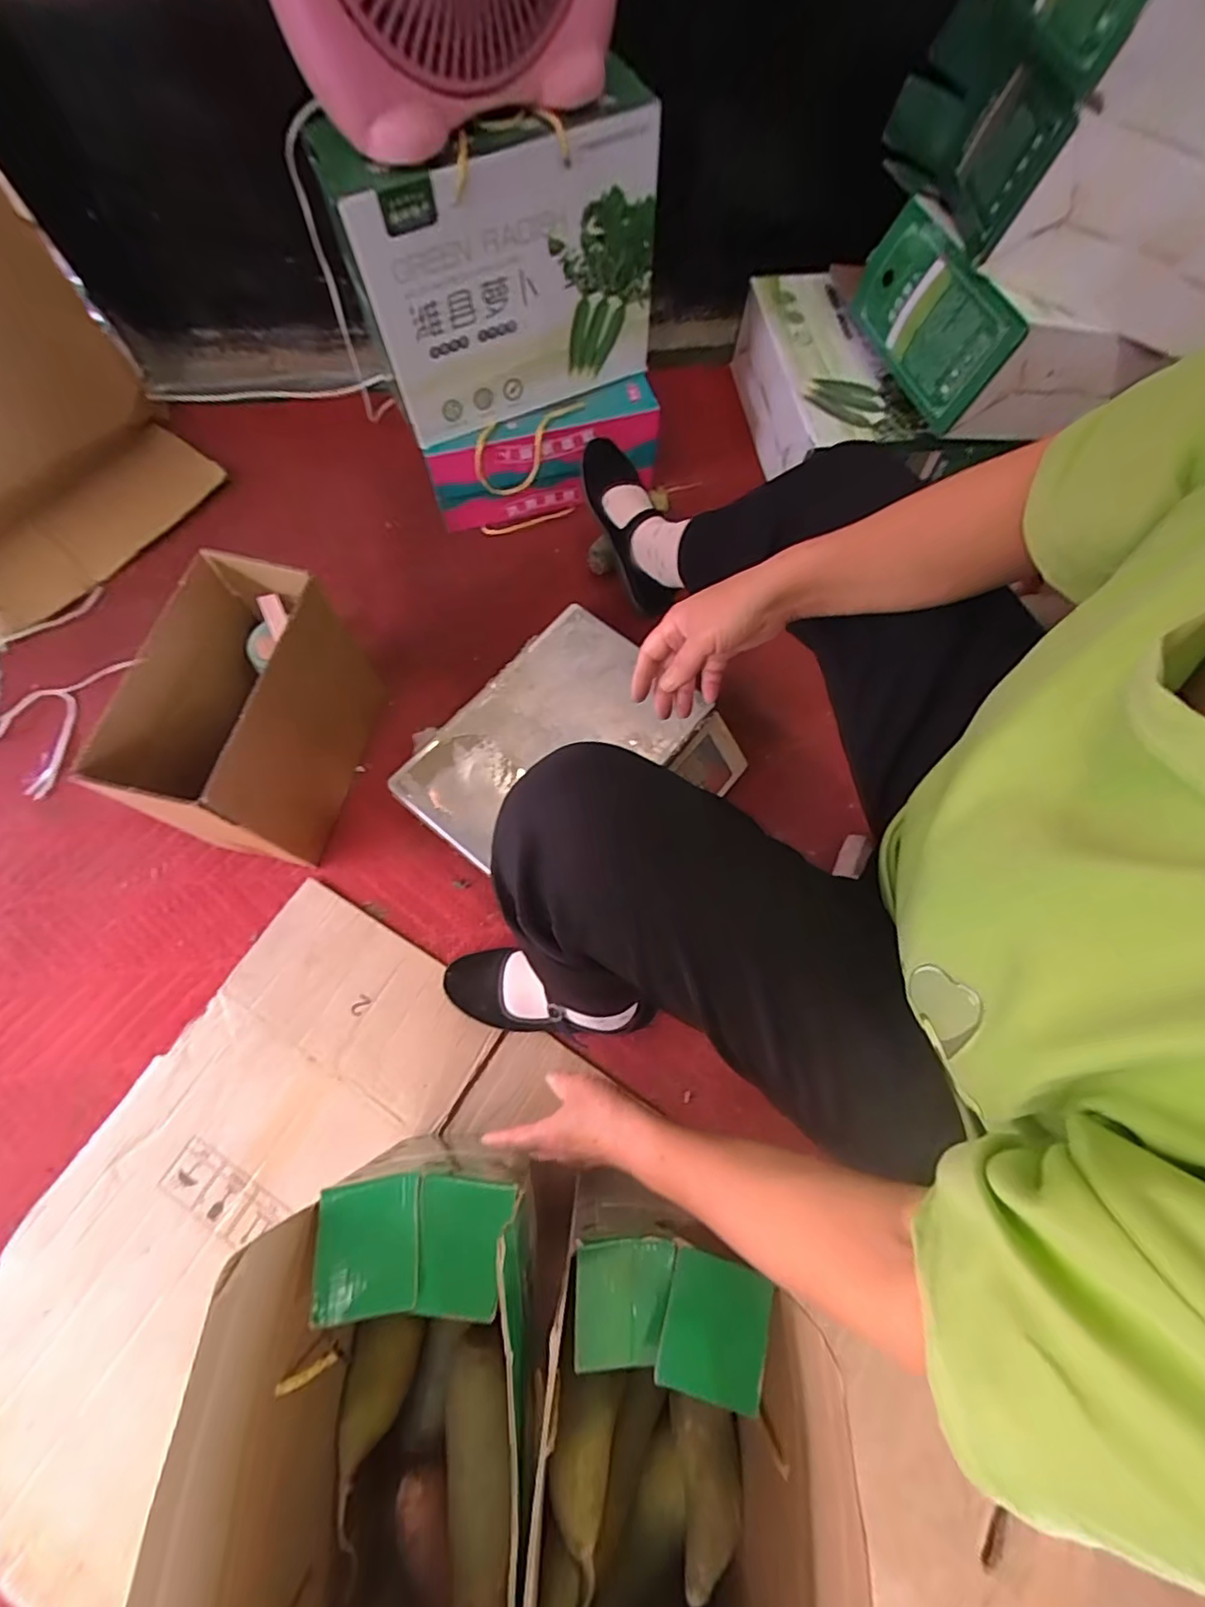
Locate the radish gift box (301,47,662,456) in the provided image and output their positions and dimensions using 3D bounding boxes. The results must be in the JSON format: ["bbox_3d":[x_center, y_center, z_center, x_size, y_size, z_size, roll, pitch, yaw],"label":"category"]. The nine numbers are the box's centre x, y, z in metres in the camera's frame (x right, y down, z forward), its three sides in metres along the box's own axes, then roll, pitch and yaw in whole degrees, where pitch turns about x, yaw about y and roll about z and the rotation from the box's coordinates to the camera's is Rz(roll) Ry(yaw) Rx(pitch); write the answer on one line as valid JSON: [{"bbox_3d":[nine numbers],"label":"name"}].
[{"bbox_3d":[-0.106,-0.622,0.698,0.357,0.257,0.097,-21,73,-7],"label":"radish gift box"}]

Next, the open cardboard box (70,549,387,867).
[{"bbox_3d":[-0.379,-0.103,0.658,0.145,0.200,0.272,11,72,3],"label":"open cardboard box"}]

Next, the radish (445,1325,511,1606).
[{"bbox_3d":[-0.084,0.465,0.421,0.060,0.062,0.167,-4,72,-2],"label":"radish"}]

